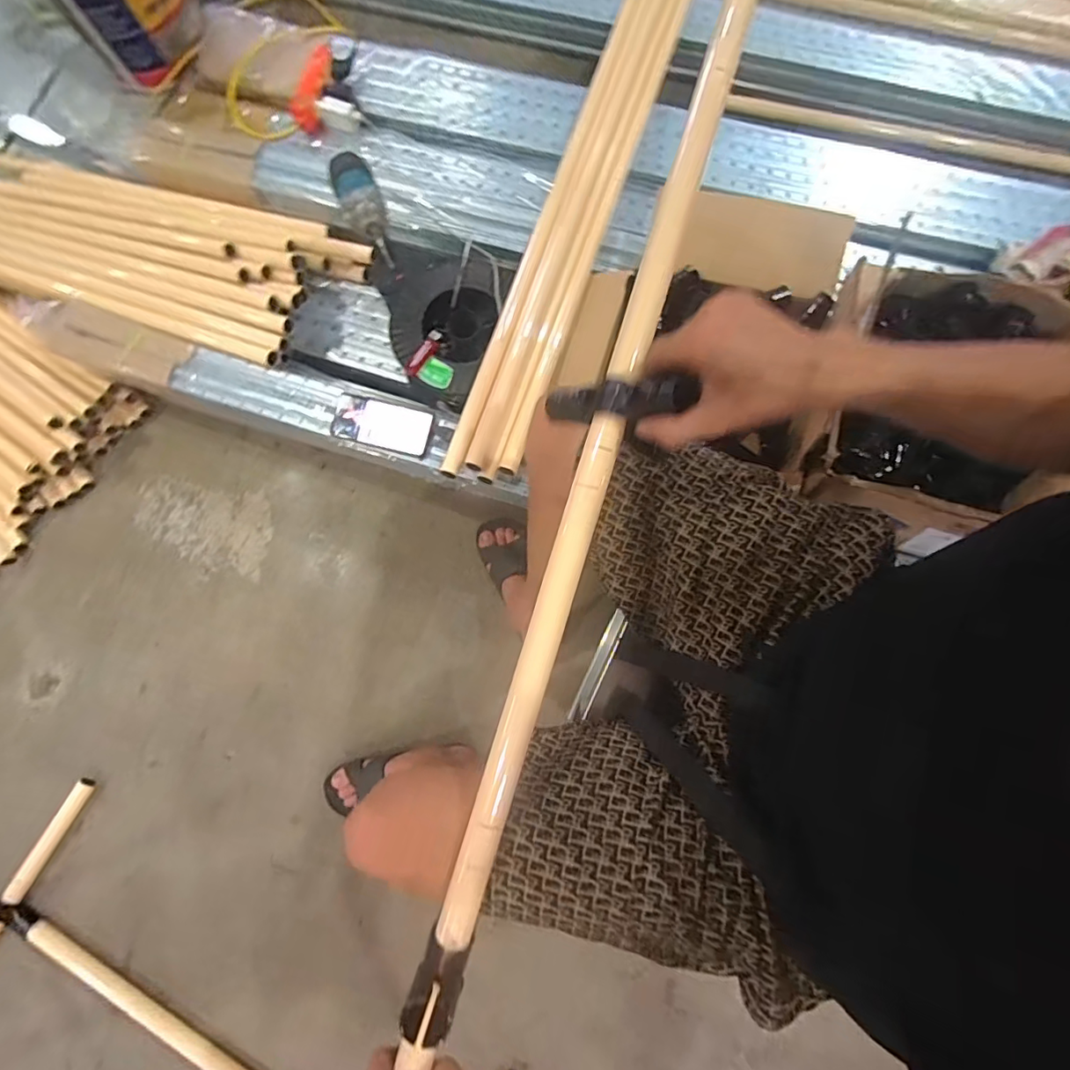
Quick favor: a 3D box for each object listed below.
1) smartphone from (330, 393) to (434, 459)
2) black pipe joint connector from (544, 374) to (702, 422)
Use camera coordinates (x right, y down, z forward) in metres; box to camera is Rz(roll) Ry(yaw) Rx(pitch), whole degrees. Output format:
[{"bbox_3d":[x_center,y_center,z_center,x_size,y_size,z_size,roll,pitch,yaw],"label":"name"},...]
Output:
[{"bbox_3d":[-0.249,-0.181,0.872,0.163,0.011,0.077,15,79,4],"label":"smartphone"},{"bbox_3d":[0.063,-0.104,0.414,0.138,0.022,0.029,9,75,48],"label":"black pipe joint connector"}]

